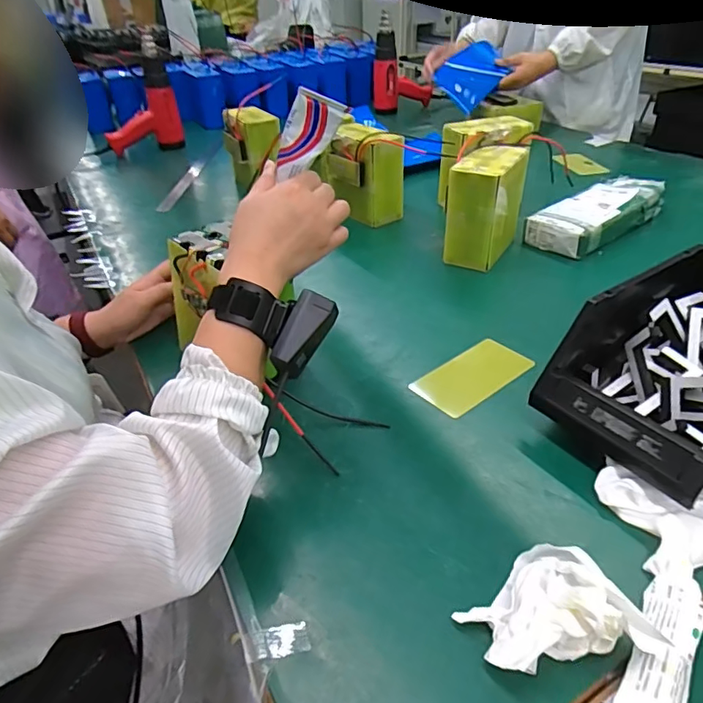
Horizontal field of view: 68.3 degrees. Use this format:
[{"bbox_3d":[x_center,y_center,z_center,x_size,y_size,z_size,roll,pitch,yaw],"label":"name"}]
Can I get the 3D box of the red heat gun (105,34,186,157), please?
[{"bbox_3d":[-0.550,-0.645,1.362,0.182,0.286,0.095,-5,37,-4],"label":"red heat gun"}]

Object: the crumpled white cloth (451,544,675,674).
[{"bbox_3d":[0.131,0.176,0.342,0.096,0.047,0.096,-19,40,-20],"label":"crumpled white cloth"}]

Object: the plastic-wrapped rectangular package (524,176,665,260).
[{"bbox_3d":[0.416,-0.229,0.874,0.277,0.058,0.097,-27,43,-29],"label":"plastic-wrapped rectangular package"}]

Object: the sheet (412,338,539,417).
[{"bbox_3d":[0.138,0.028,0.591,0.135,0.005,0.077,-30,41,-30],"label":"sheet"}]

